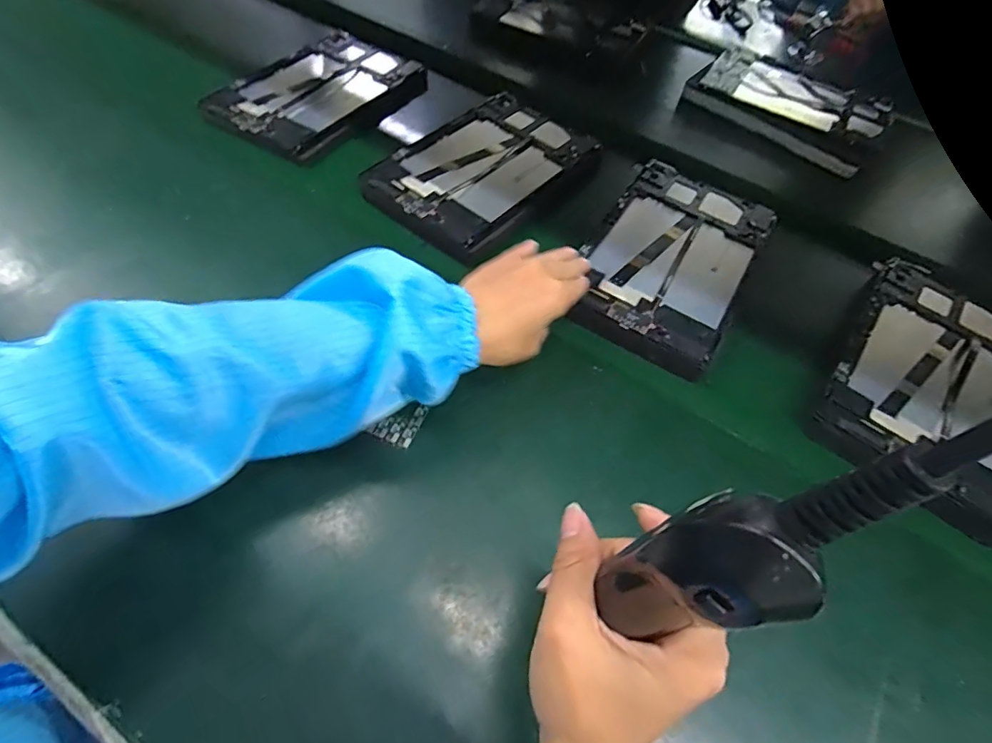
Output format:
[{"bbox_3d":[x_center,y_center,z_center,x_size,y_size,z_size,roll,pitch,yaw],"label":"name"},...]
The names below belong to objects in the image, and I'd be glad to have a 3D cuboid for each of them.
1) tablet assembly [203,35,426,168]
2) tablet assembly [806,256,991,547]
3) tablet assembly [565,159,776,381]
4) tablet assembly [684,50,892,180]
[{"bbox_3d":[-0.219,-0.345,0.620,0.162,0.023,0.244,30,59,12],"label":"tablet assembly"},{"bbox_3d":[0.383,0.012,0.437,0.151,0.024,0.250,34,61,17],"label":"tablet assembly"},{"bbox_3d":[0.170,-0.114,0.489,0.143,0.019,0.240,29,60,14],"label":"tablet assembly"},{"bbox_3d":[0.399,-0.364,0.682,0.234,0.032,0.162,39,62,18],"label":"tablet assembly"}]

